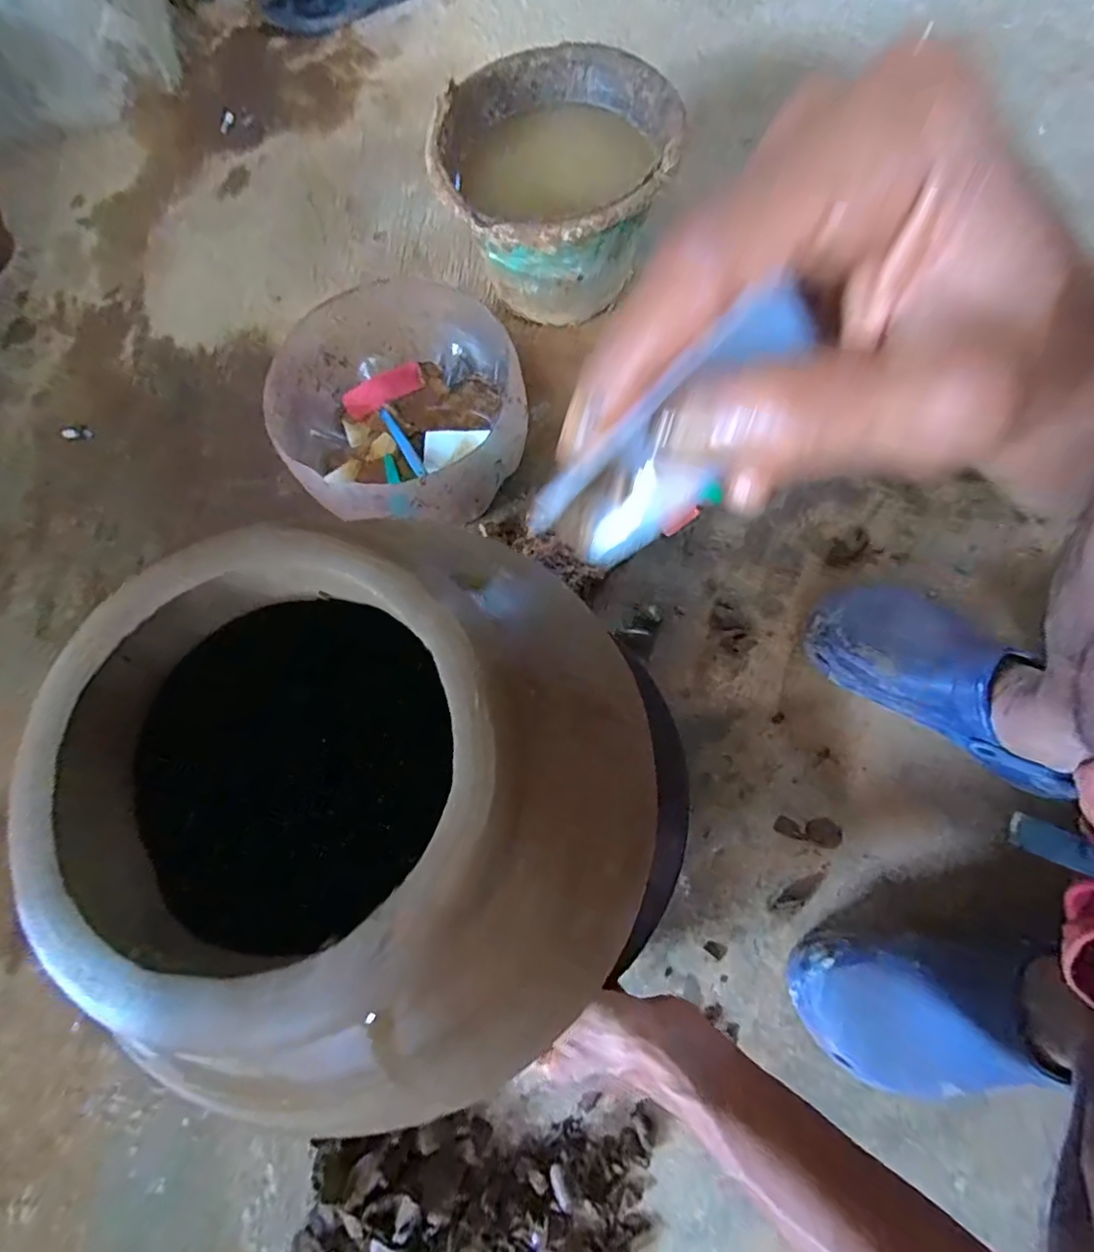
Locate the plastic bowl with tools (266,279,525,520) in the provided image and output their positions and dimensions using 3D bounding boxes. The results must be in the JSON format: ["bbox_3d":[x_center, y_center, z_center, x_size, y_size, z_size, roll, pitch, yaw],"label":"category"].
[{"bbox_3d":[-0.145,-0.213,0.607,0.230,0.136,0.259,-42,76,-10],"label":"plastic bowl with tools"}]

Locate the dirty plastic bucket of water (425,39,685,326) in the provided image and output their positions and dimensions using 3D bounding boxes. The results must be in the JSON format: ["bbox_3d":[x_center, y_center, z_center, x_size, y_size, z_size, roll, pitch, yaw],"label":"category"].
[{"bbox_3d":[0.008,-0.466,0.647,0.237,0.169,0.252,0,73,2],"label":"dirty plastic bucket of water"}]

